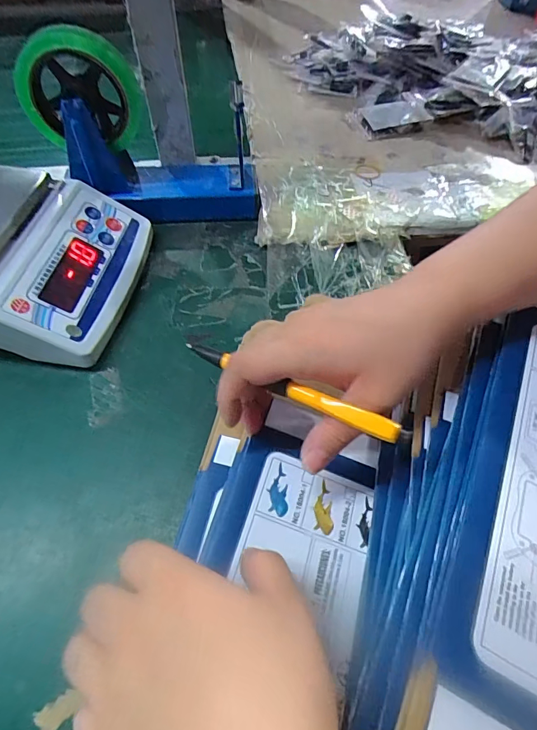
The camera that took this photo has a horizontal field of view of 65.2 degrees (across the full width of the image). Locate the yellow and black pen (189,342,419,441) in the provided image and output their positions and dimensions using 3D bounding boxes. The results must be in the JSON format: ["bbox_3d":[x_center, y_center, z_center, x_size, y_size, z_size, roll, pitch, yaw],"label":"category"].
[{"bbox_3d":[0.009,0.011,0.212,0.123,0.007,0.011,22,57,22],"label":"yellow and black pen"}]

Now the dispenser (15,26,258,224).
[{"bbox_3d":[-0.111,-0.220,0.401,0.199,0.154,0.070,-3,56,-5],"label":"dispenser"}]

